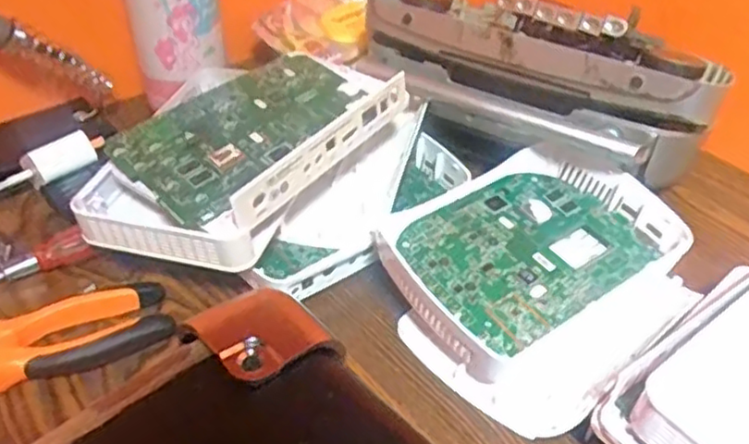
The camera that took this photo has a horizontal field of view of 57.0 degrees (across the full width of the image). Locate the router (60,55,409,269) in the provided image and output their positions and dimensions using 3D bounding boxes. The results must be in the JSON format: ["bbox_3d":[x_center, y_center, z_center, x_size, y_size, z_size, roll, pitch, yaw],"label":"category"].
[{"bbox_3d":[-0.093,-0.048,0.469,0.157,0.069,0.206,28,47,27],"label":"router"}]

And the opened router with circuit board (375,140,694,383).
[{"bbox_3d":[0.098,0.017,0.438,0.185,0.031,0.130,-26,48,-29],"label":"opened router with circuit board"}]

